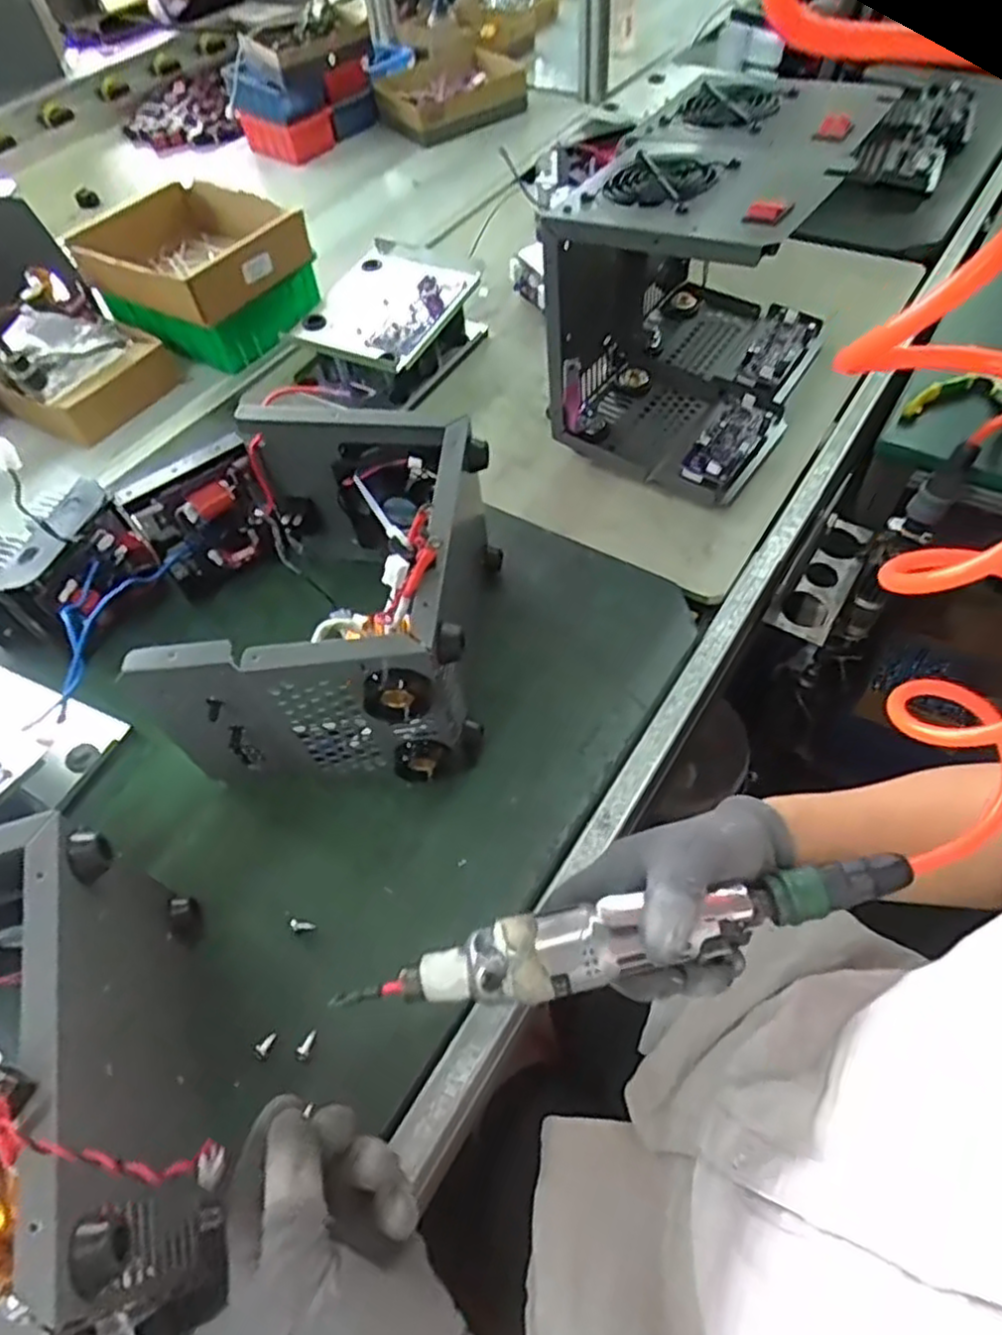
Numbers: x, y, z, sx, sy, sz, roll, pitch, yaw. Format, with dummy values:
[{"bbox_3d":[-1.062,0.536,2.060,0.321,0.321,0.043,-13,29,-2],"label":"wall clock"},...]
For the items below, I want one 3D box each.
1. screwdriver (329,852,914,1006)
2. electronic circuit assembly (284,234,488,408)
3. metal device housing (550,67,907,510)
[{"bbox_3d":[0.064,0.134,0.361,0.287,0.032,0.036,-11,56,-3],"label":"screwdriver"},{"bbox_3d":[-0.121,-0.378,0.795,0.147,0.074,0.201,27,62,21],"label":"electronic circuit assembly"},{"bbox_3d":[0.190,-0.349,0.656,0.195,0.233,0.296,24,61,19],"label":"metal device housing"}]

